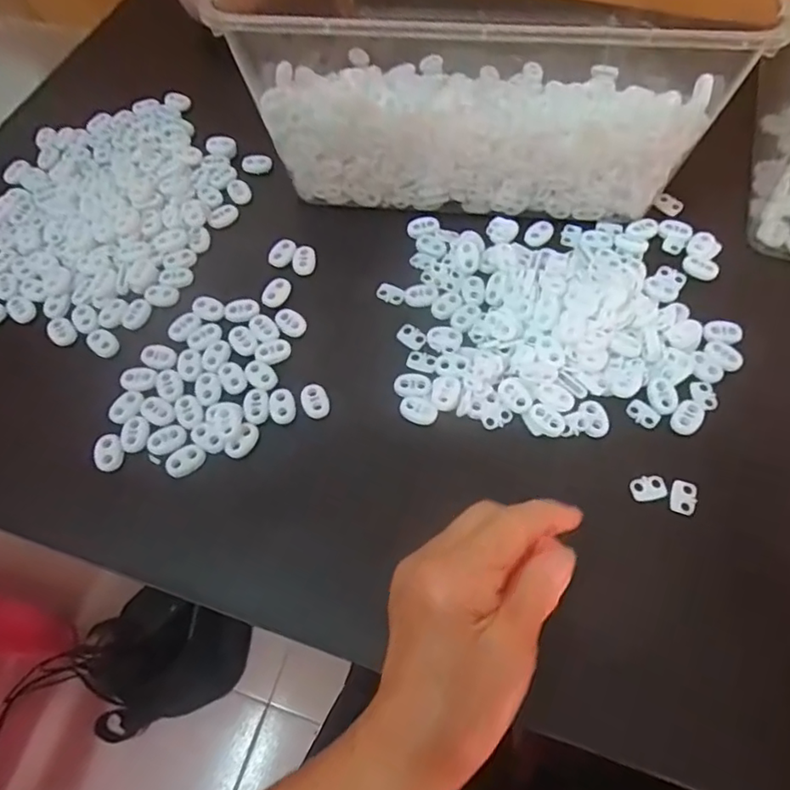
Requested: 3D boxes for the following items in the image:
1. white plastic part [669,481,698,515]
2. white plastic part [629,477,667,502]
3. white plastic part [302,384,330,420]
[{"bbox_3d":[0.159,0.055,0.318,0.014,0.004,0.018,18,64,11],"label":"white plastic part"},{"bbox_3d":[0.141,0.052,0.323,0.019,0.004,0.012,-8,62,-2],"label":"white plastic part"},{"bbox_3d":[-0.048,0.003,0.351,0.016,0.007,0.020,-15,63,-6],"label":"white plastic part"}]

